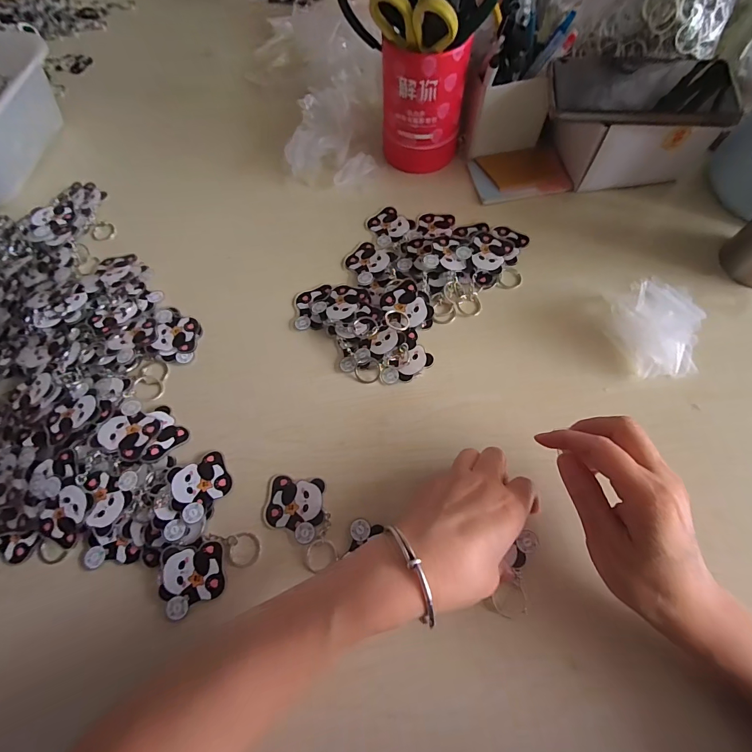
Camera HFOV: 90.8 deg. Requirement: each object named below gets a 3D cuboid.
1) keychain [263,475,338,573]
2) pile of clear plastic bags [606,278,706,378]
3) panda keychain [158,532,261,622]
[{"bbox_3d":[-0.063,0.116,0.299,0.051,0.004,0.074,-13,67,-2],"label":"keychain"},{"bbox_3d":[0.243,-0.042,0.324,0.049,0.051,0.091,-23,68,-6],"label":"pile of clear plastic bags"},{"bbox_3d":[-0.129,0.147,0.287,0.074,0.011,0.046,-25,68,-7],"label":"panda keychain"}]

